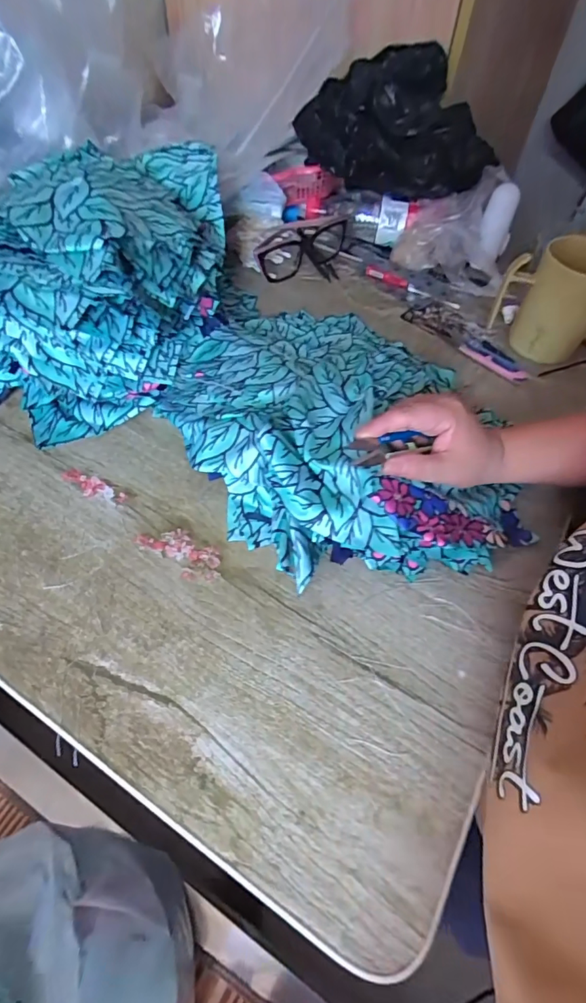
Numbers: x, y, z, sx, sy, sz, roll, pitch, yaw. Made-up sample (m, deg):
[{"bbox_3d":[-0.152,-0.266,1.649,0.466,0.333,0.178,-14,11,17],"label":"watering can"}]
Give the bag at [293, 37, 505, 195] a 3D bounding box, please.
[{"bbox_3d":[0.143,-0.472,0.592,0.246,0.111,0.152,6,54,0],"label":"bag"}]

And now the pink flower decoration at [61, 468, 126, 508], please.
[{"bbox_3d":[-0.173,-0.013,0.406,0.063,0.004,0.018,28,58,14],"label":"pink flower decoration"}]

